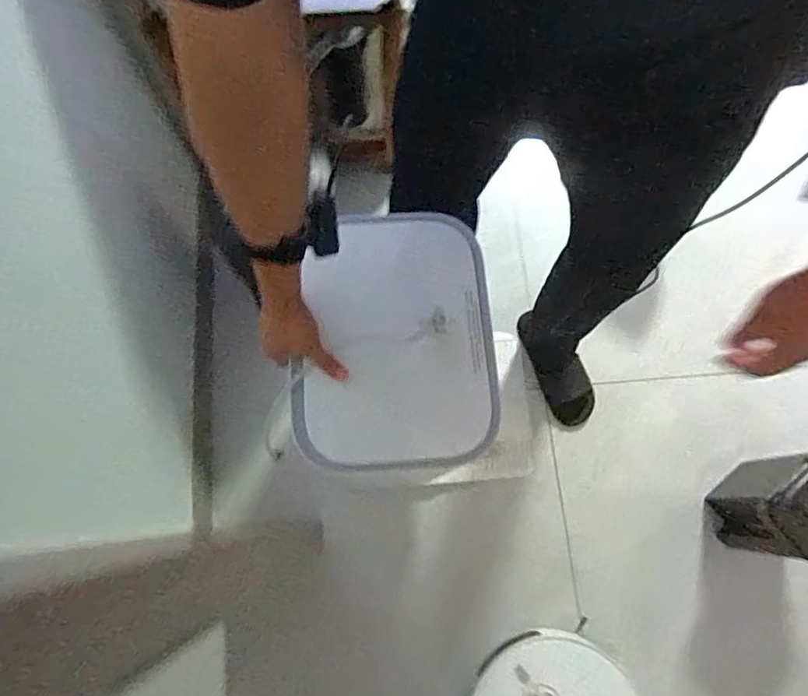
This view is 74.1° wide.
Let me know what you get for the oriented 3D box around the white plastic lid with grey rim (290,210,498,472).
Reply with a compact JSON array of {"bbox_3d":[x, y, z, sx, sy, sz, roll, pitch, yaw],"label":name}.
[{"bbox_3d":[-0.010,-0.019,0.664,0.240,0.040,0.326,-3,76,-2],"label":"white plastic lid with grey rim"}]

